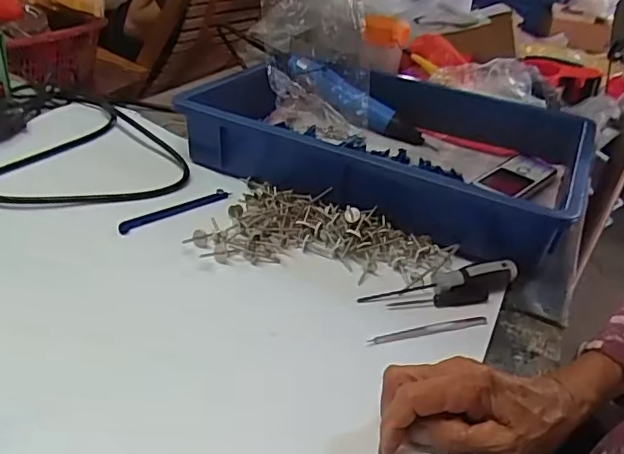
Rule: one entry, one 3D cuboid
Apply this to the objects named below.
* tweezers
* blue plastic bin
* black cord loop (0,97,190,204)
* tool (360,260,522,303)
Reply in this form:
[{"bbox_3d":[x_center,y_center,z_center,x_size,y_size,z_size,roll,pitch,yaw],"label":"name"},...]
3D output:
[{"bbox_3d":[0.093,0.081,0.450,0.107,0.004,0.007,-7,35,-19],"label":"tweezers"},{"bbox_3d":[0.085,-0.109,0.673,0.425,0.079,0.294,20,35,21],"label":"blue plastic bin"},{"bbox_3d":[-0.225,-0.089,0.643,0.188,0.017,0.266,8,34,2],"label":"black cord loop"},{"bbox_3d":[0.111,0.045,0.486,0.143,0.024,0.015,-2,34,-13],"label":"tool"}]

